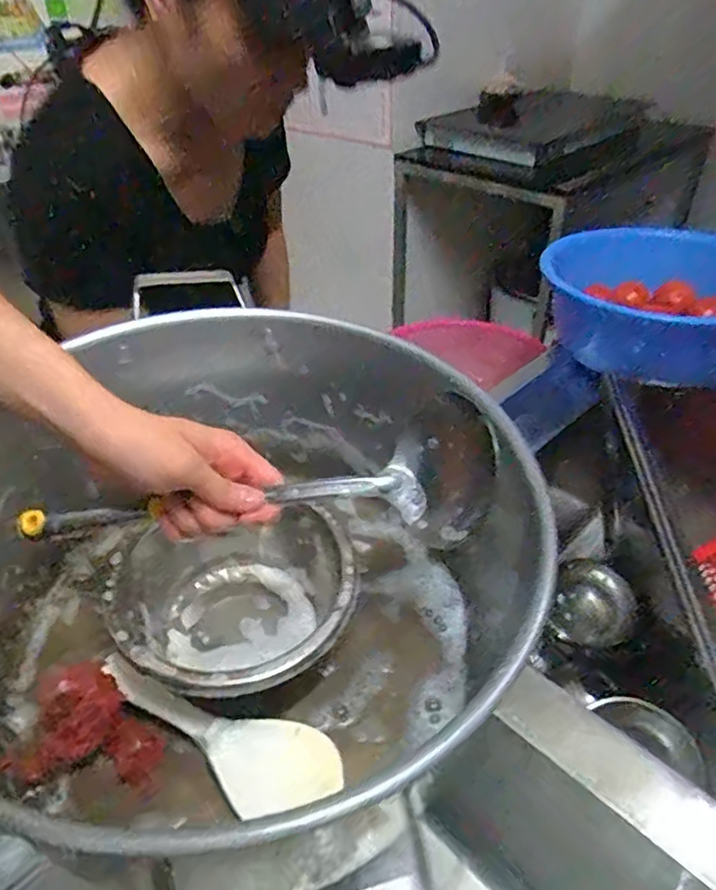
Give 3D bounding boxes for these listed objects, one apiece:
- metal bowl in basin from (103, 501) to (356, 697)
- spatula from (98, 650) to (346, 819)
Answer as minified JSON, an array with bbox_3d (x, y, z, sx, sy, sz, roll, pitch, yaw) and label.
[{"bbox_3d":[-0.088,0.126,0.457,0.168,0.088,0.148,-11,39,-13],"label":"metal bowl in basin"},{"bbox_3d":[-0.097,0.194,0.408,0.174,0.013,0.059,26,42,7],"label":"spatula"}]

